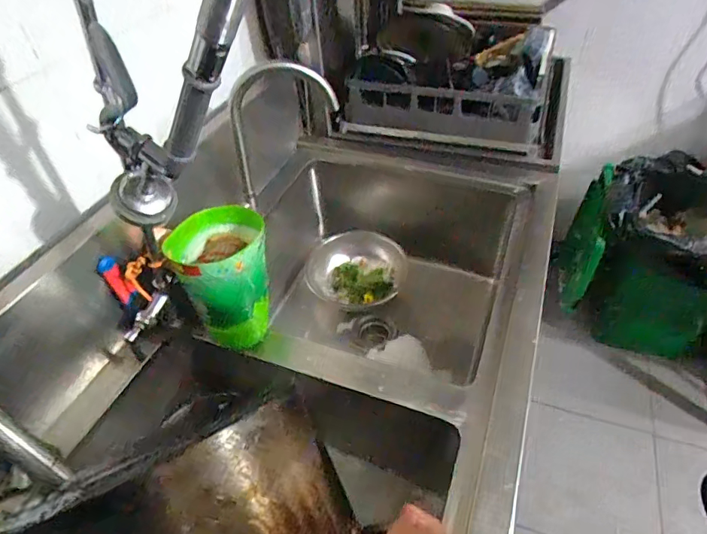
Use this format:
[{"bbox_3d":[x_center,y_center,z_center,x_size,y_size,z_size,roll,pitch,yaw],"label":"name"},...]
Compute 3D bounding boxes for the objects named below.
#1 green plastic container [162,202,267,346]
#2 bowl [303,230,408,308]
[{"bbox_3d":[-0.205,0.011,0.739,0.150,0.141,0.187,-17,45,-12],"label":"green plastic container"},{"bbox_3d":[0.009,0.006,1.174,0.230,0.103,0.214,-3,44,2],"label":"bowl"}]

